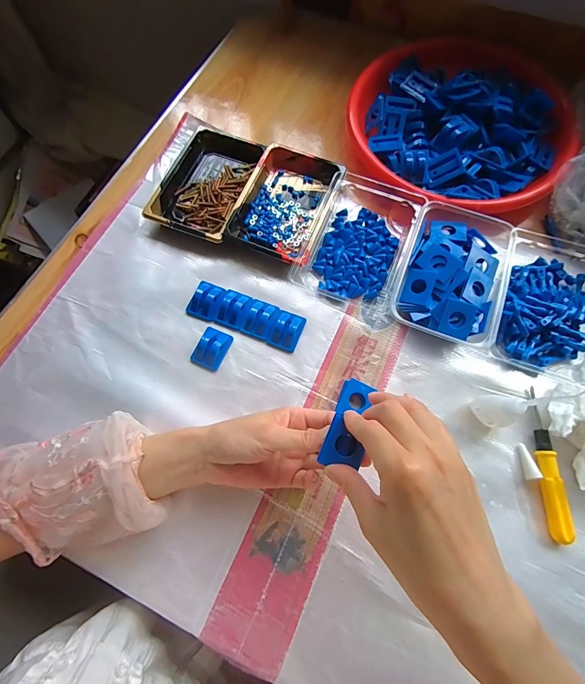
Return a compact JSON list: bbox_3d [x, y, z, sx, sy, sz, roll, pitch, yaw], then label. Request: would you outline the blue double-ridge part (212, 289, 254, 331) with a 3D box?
[{"bbox_3d":[-0.068,-0.040,0.397,0.034,0.011,0.044,20,72,7],"label":"blue double-ridge part"}]

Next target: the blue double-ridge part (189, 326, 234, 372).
[{"bbox_3d":[-0.092,0.006,0.385,0.034,0.014,0.046,23,73,8],"label":"blue double-ridge part"}]

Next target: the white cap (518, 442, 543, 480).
[{"bbox_3d":[0.238,0.120,0.342,0.014,0.012,0.034,2,71,1],"label":"white cap"}]

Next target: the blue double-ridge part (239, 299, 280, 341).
[{"bbox_3d":[-0.037,-0.028,0.396,0.034,0.012,0.044,22,73,8],"label":"blue double-ridge part"}]

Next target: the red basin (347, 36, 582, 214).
[{"bbox_3d":[0.231,-0.305,0.468,0.286,0.056,0.283,0,71,1],"label":"red basin"}]

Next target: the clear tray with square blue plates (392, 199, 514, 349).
[{"bbox_3d":[0.182,-0.077,0.396,0.109,0.037,0.163,20,72,7],"label":"clear tray with square blue plates"}]

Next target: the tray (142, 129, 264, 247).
[{"bbox_3d":[-0.111,-0.210,0.452,0.107,0.022,0.161,19,72,7],"label":"tray"}]

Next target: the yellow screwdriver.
[{"bbox_3d":[0.250,0.118,0.337,0.016,0.018,0.140,1,71,1],"label":"yellow screwdriver"}]

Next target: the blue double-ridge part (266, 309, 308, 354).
[{"bbox_3d":[-0.006,-0.014,0.392,0.033,0.014,0.045,23,73,8],"label":"blue double-ridge part"}]

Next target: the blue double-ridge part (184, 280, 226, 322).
[{"bbox_3d":[-0.100,-0.049,0.401,0.037,0.011,0.045,23,73,8],"label":"blue double-ridge part"}]

